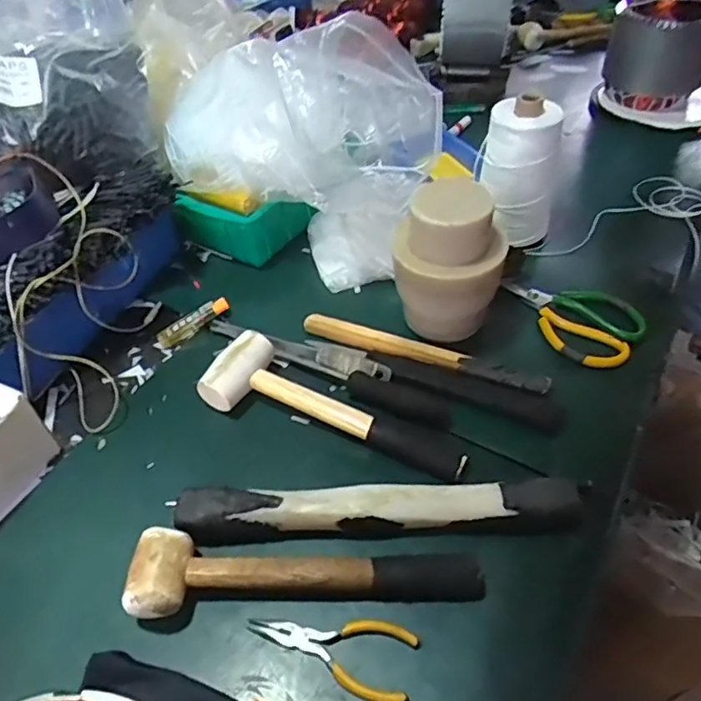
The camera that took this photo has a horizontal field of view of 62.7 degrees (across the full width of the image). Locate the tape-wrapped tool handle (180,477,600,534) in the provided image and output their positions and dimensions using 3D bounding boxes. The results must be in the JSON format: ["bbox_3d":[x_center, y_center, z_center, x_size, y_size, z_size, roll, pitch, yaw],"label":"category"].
[{"bbox_3d":[0.023,0.128,0.464,0.318,0.031,0.033,-1,47,1],"label":"tape-wrapped tool handle"}]

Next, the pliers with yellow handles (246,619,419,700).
[{"bbox_3d":[-0.016,0.214,0.410,0.120,0.008,0.048,8,48,10],"label":"pliers with yellow handles"}]

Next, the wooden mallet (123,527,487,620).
[{"bbox_3d":[-0.033,0.163,0.435,0.256,0.037,0.058,-4,47,-1],"label":"wooden mallet"}]

